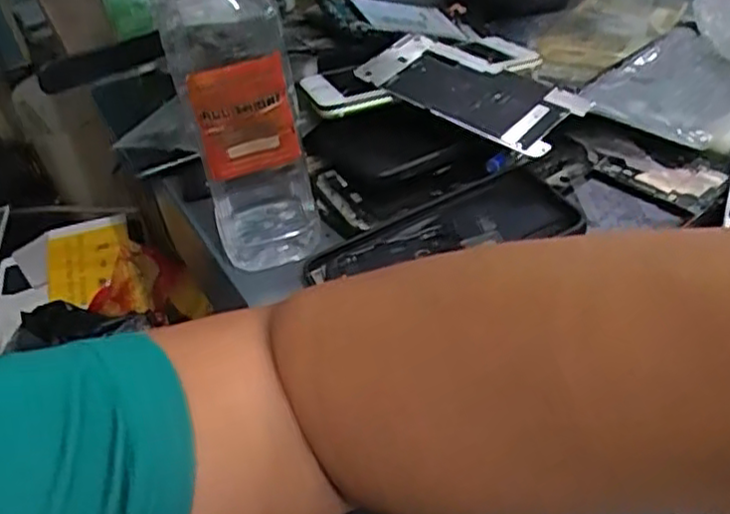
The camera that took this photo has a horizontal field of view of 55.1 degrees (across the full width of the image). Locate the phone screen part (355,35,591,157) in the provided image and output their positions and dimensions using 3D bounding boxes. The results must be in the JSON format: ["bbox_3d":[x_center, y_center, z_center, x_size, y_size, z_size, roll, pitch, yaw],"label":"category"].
[{"bbox_3d":[0.070,-0.107,0.432,0.126,0.009,0.080,32,60,27],"label":"phone screen part"}]

